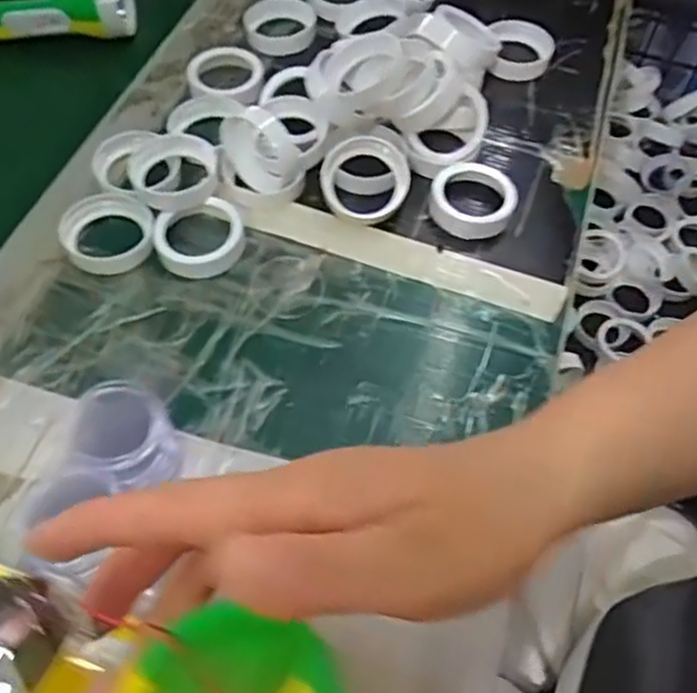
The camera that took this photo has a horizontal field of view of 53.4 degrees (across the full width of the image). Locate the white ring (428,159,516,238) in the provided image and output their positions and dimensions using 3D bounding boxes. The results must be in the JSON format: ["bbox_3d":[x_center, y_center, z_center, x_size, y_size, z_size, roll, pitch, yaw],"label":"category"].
[{"bbox_3d":[0.081,-0.096,0.451,0.054,0.018,0.050,1,58,-2],"label":"white ring"}]

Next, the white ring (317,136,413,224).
[{"bbox_3d":[0.010,-0.107,0.449,0.056,0.015,0.053,10,89,7],"label":"white ring"}]

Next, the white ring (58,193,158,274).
[{"bbox_3d":[-0.148,-0.071,0.431,0.056,0.016,0.053,1,58,-2],"label":"white ring"}]

